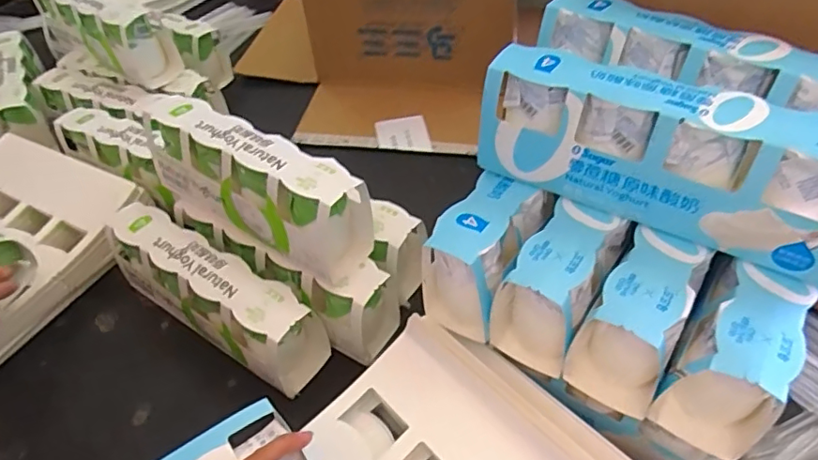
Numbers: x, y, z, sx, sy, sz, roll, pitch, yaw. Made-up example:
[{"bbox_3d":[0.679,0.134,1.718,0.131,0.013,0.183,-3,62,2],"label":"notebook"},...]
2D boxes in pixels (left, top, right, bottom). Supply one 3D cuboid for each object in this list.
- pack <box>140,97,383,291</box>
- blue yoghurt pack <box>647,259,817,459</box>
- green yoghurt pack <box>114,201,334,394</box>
[{"bbox_3d":[-0.163,-0.048,0.587,0.275,0.106,0.073,25,53,25],"label":"pack"},{"bbox_3d":[0.238,0.095,0.410,0.072,0.094,0.108,27,54,26],"label":"blue yoghurt pack"},{"bbox_3d":[-0.216,0.065,0.615,0.280,0.105,0.076,26,54,26],"label":"green yoghurt pack"}]

